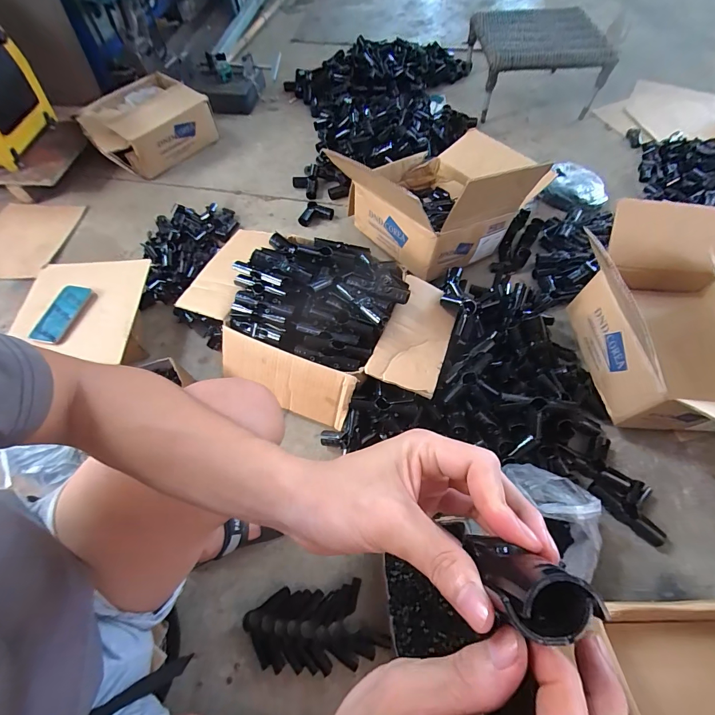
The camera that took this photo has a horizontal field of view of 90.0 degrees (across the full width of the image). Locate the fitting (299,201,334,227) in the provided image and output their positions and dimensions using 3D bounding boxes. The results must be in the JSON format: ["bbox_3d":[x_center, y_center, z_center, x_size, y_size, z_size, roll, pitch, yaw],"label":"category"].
[{"bbox_3d":[-0.128,-0.442,1.090,0.105,0.036,0.070,-9,61,-4],"label":"fitting"}]

